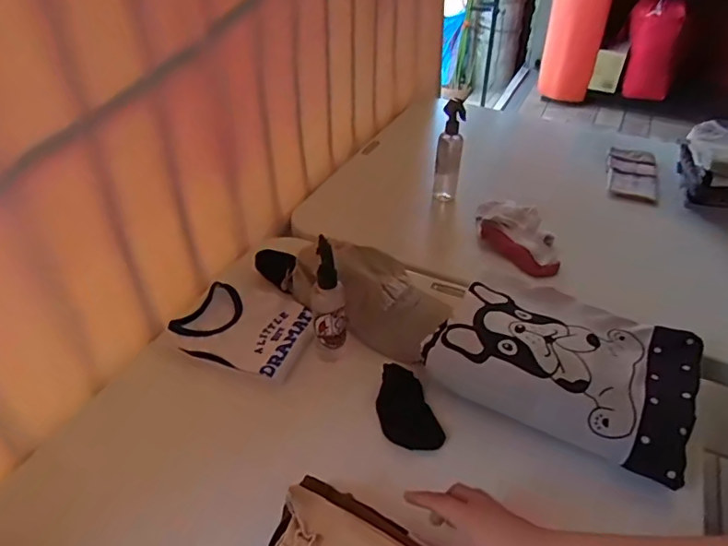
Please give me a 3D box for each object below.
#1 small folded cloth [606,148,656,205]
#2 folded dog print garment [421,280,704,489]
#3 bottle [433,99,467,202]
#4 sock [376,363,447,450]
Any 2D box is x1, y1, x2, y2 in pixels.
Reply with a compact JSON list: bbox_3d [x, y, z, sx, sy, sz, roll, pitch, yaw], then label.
[{"bbox_3d":[0.597,-0.218,1.193,0.100,0.026,0.213,13,42,14],"label":"small folded cloth"},{"bbox_3d":[0.270,0.106,0.721,0.313,0.063,0.218,20,44,22],"label":"folded dog print garment"},{"bbox_3d":[0.171,-0.248,1.074,0.046,0.204,0.051,6,40,7],"label":"bottle"},{"bbox_3d":[0.052,0.175,0.697,0.068,0.032,0.114,-14,42,-17],"label":"sock"}]

